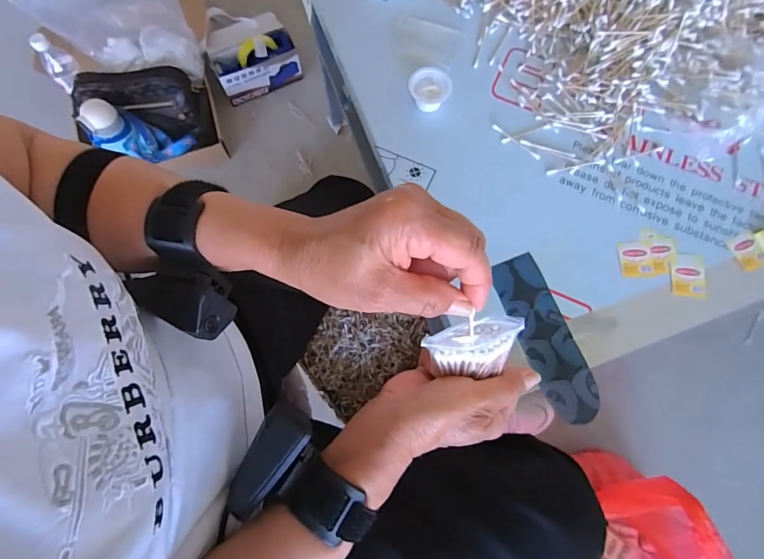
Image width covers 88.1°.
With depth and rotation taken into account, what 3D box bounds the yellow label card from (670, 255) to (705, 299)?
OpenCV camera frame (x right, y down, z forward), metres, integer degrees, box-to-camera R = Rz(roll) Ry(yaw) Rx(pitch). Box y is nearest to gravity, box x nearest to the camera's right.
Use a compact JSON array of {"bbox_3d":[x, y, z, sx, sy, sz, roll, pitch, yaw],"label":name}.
[{"bbox_3d":[0.364,-0.006,0.470,0.040,0.004,0.052,10,74,2],"label":"yellow label card"}]

